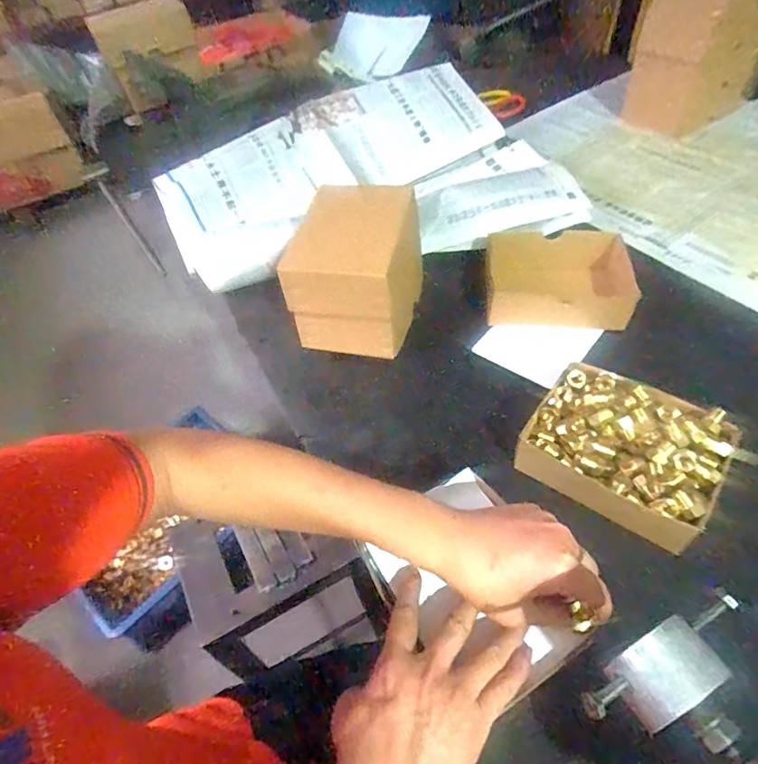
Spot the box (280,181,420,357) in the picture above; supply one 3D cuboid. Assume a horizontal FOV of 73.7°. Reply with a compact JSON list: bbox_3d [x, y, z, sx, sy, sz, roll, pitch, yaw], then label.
[{"bbox_3d":[-0.025,-0.127,0.591,0.121,0.139,0.142,6,51,11],"label":"box"}]

